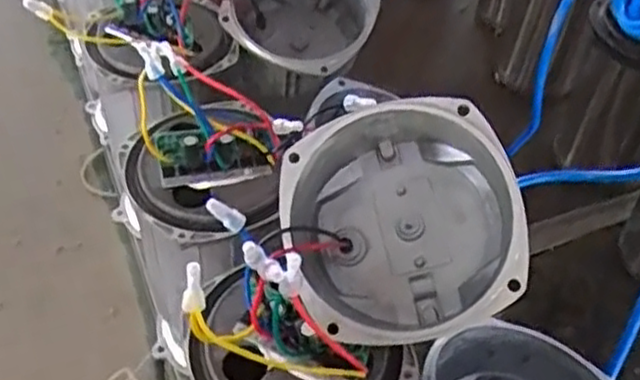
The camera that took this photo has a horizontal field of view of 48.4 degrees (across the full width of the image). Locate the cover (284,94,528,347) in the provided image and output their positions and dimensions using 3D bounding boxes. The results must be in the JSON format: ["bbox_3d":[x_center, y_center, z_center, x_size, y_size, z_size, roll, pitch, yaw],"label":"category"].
[{"bbox_3d":[0.050,0.021,0.429,0.131,0.079,0.131,-2,82,12],"label":"cover"}]

